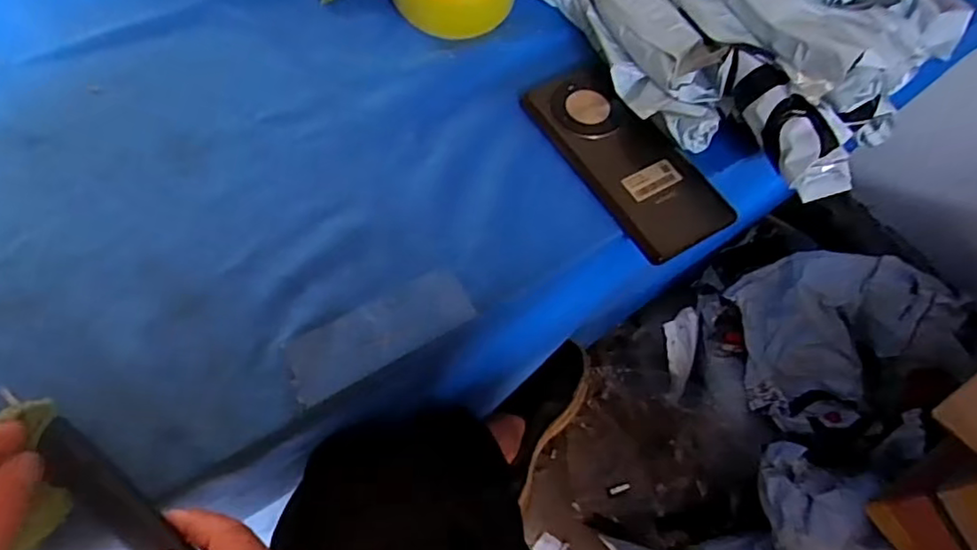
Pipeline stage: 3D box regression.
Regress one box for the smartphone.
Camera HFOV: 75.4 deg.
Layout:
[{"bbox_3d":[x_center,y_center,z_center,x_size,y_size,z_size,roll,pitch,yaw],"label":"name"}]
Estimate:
[{"bbox_3d":[0.100,-0.087,0.455,0.079,0.008,0.164,-28,68,-16],"label":"smartphone"}]

